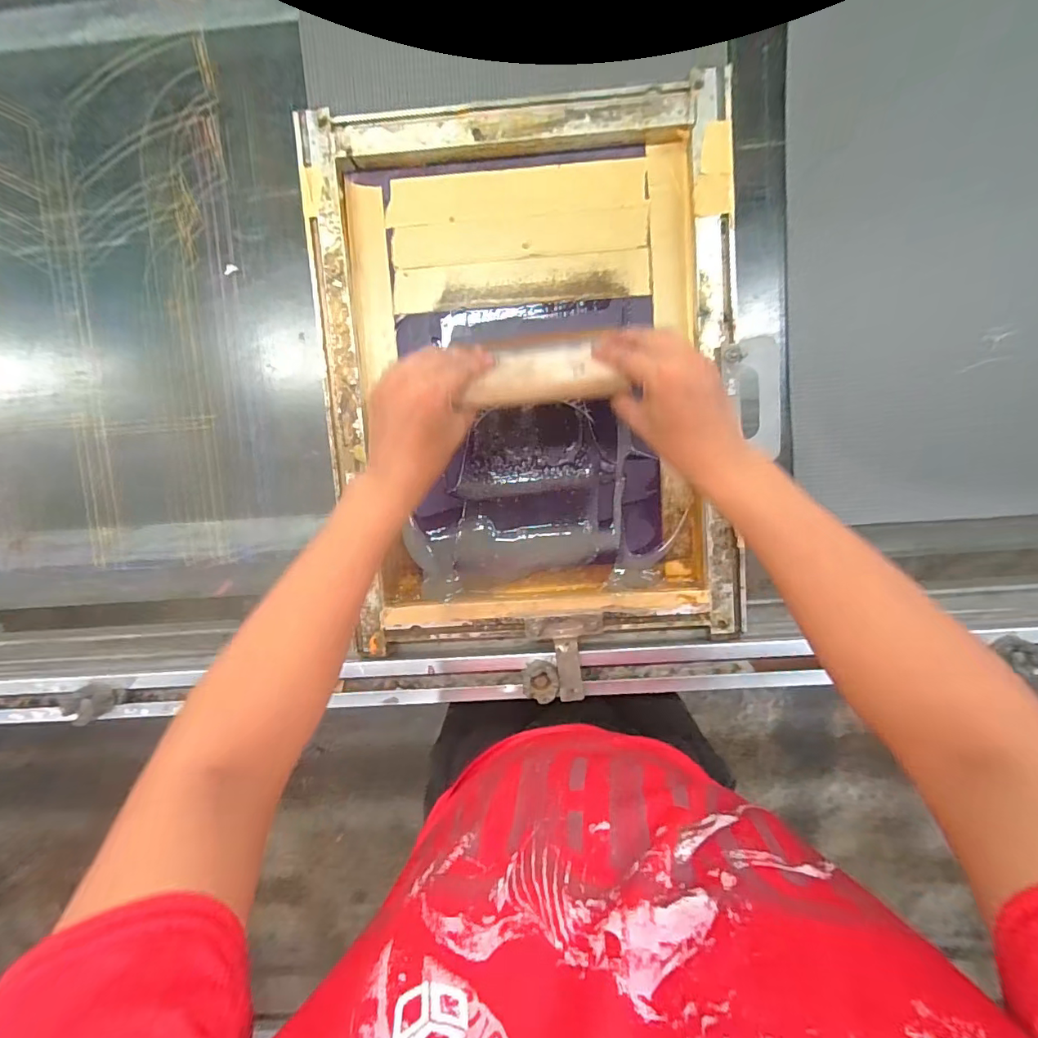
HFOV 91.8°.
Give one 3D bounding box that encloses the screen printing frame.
[{"bbox_3d":[0.011,-0.136,0.527,0.409,0.035,0.537,-4,96,2],"label":"screen printing frame"}]

